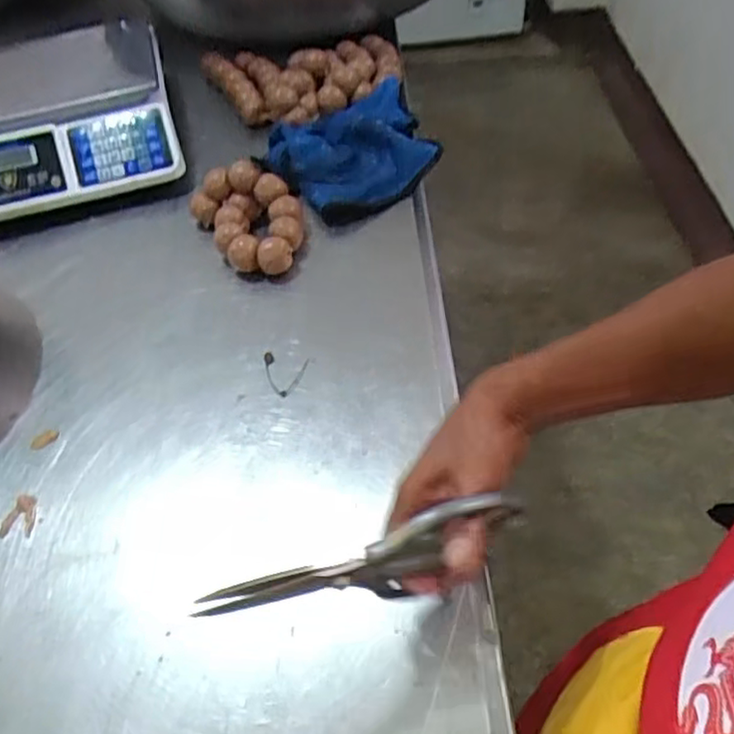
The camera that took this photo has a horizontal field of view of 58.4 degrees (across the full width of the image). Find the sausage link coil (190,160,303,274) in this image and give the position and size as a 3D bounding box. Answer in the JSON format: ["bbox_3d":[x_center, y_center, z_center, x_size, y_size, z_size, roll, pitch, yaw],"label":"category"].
[{"bbox_3d":[-0.128,-0.166,0.730,0.099,0.067,0.133,-26,53,-15],"label":"sausage link coil"}]

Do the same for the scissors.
[{"bbox_3d":[0.001,0.123,0.395,0.186,0.075,0.012,-15,51,-14],"label":"scissors"}]

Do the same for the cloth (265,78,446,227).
[{"bbox_3d":[-0.012,-0.260,0.826,0.216,0.067,0.198,-26,53,-15],"label":"cloth"}]

